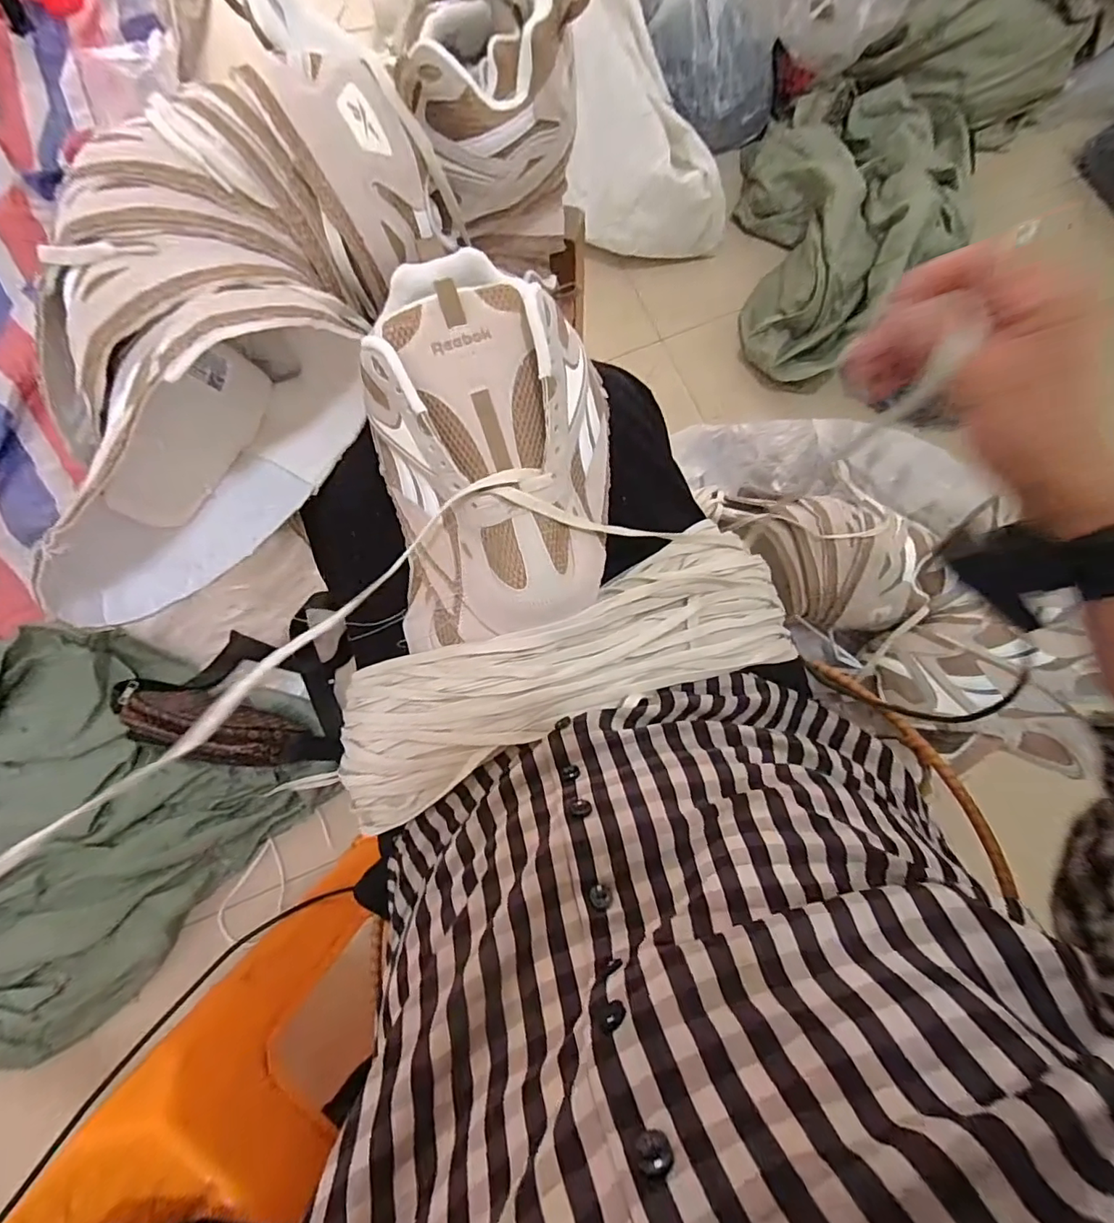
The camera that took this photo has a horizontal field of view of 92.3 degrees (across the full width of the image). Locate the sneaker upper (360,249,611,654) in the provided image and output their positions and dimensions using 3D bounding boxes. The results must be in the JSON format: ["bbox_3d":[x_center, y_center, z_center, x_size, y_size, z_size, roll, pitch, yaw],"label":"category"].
[{"bbox_3d":[-0.040,-0.099,0.344,0.153,0.112,0.216,-7,79,-1],"label":"sneaker upper"}]

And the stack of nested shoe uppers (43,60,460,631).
[{"bbox_3d":[-0.226,-0.169,0.352,0.152,0.137,0.369,30,80,6],"label":"stack of nested shoe uppers"}]

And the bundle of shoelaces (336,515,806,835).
[{"bbox_3d":[0.003,0.038,0.385,0.363,0.087,0.111,-22,79,-4],"label":"bundle of shoelaces"}]

